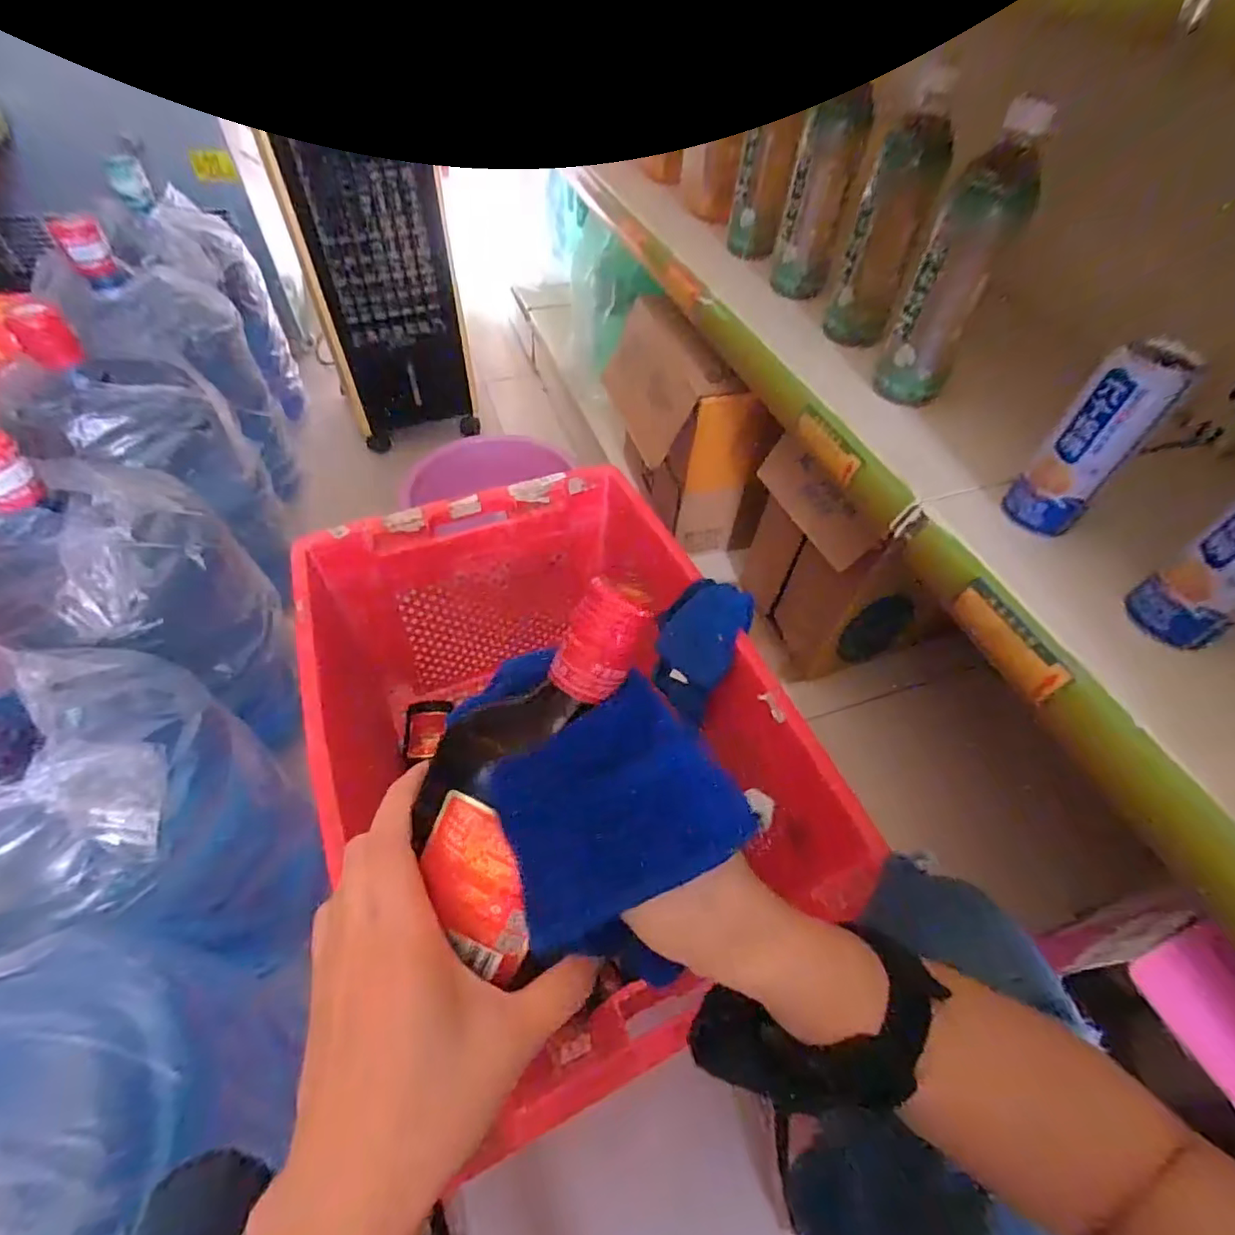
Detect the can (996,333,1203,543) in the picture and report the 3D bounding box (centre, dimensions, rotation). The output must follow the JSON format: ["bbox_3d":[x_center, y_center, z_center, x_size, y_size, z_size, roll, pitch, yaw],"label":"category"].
[{"bbox_3d":[0.329,-0.119,0.411,0.049,0.139,0.042,36,59,22],"label":"can"}]

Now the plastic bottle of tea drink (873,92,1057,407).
[{"bbox_3d":[0.279,-0.283,0.485,0.063,0.210,0.063,23,54,14],"label":"plastic bottle of tea drink"}]

